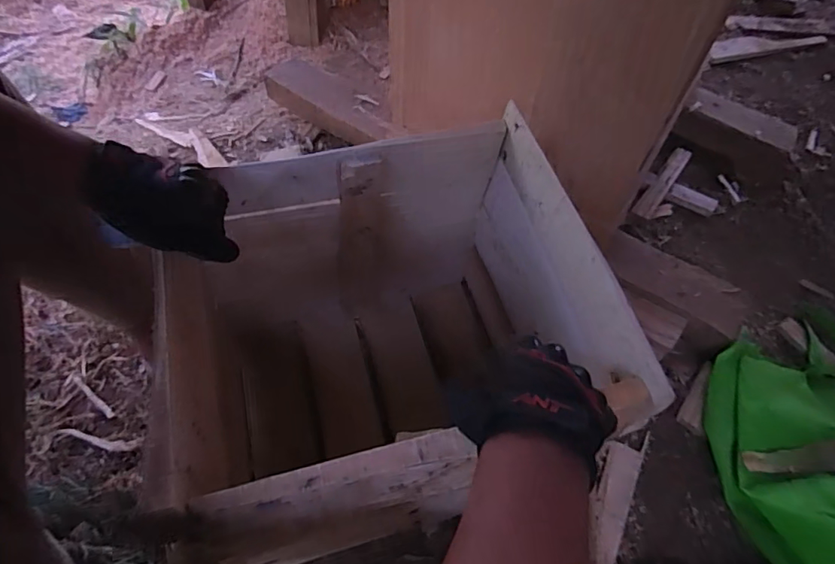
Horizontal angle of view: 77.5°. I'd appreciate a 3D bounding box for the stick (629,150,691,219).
[{"bbox_3d":[0.521,-0.208,1.110,0.039,0.030,0.217,35,64,16],"label":"stick"}]

